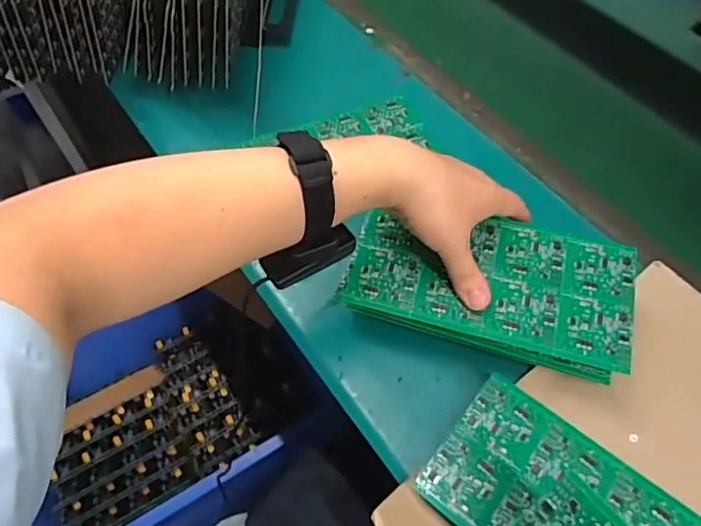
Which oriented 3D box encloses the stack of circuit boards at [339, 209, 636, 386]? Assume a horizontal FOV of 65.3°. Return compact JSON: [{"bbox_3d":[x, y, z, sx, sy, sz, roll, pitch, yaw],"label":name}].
[{"bbox_3d":[0.112,0.021,0.454,0.224,0.028,0.111,9,60,6],"label":"stack of circuit boards"}]

